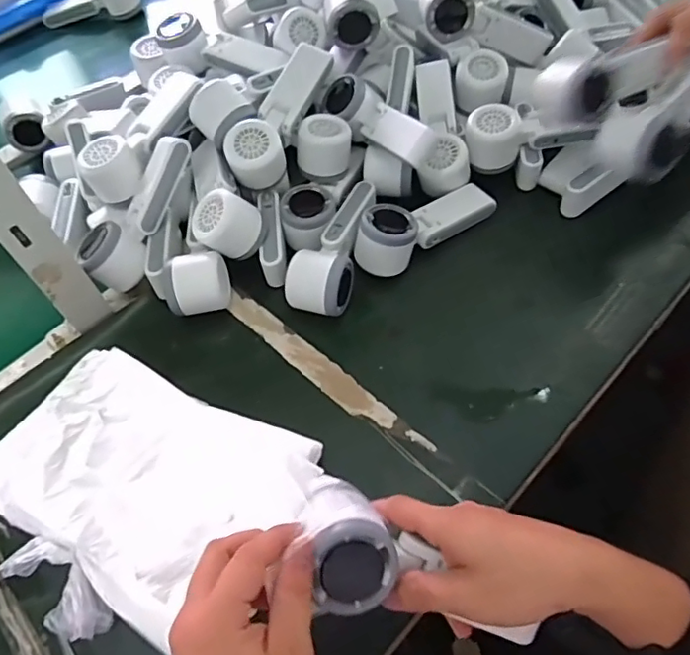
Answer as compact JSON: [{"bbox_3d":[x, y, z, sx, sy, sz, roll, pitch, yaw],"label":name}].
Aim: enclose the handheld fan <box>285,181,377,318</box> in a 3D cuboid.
[{"bbox_3d":[-0.011,-0.085,0.593,0.057,0.055,0.164,10,58,13],"label":"handheld fan"}]

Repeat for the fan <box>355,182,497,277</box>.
[{"bbox_3d":[0.083,-0.113,0.601,0.167,0.060,0.055,-33,59,-15],"label":"fan"}]

